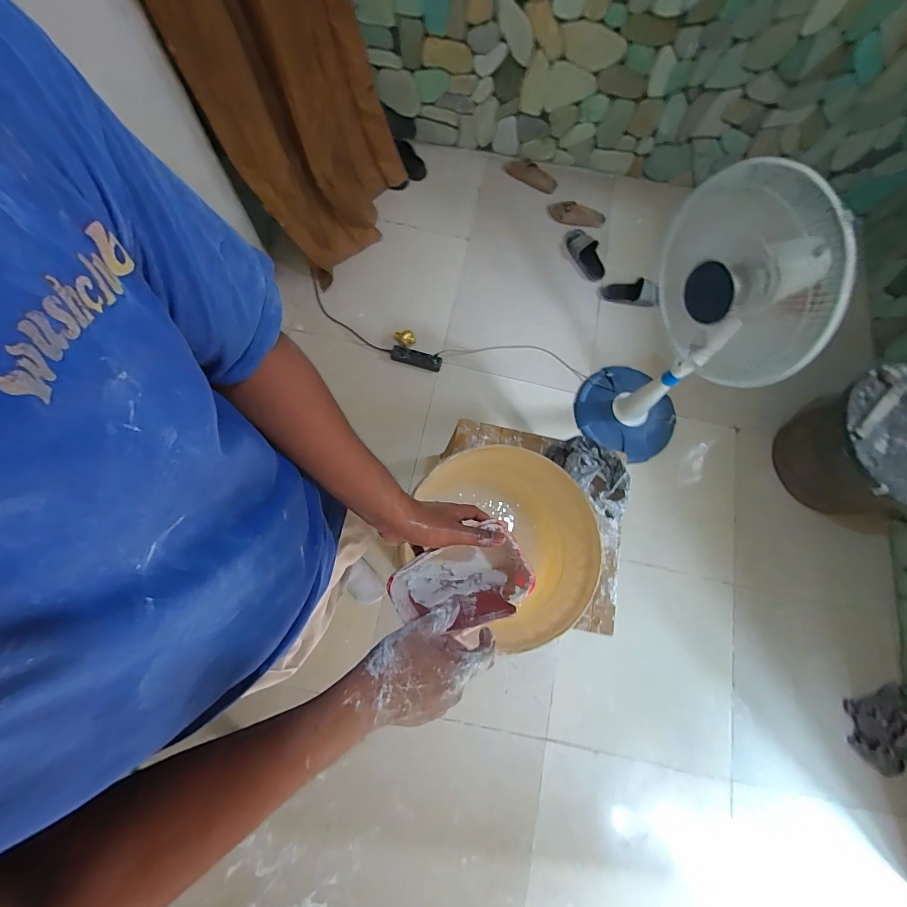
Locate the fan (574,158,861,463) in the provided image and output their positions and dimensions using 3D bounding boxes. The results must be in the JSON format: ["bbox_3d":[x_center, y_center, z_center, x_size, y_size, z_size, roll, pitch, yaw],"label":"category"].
[{"bbox_3d":[0.657,-0.322,1.150,0.346,0.945,0.435,-37,81,-12],"label":"fan"}]

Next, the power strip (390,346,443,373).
[{"bbox_3d":[-0.147,-0.373,1.556,0.205,0.031,0.058,18,75,0],"label":"power strip"}]

